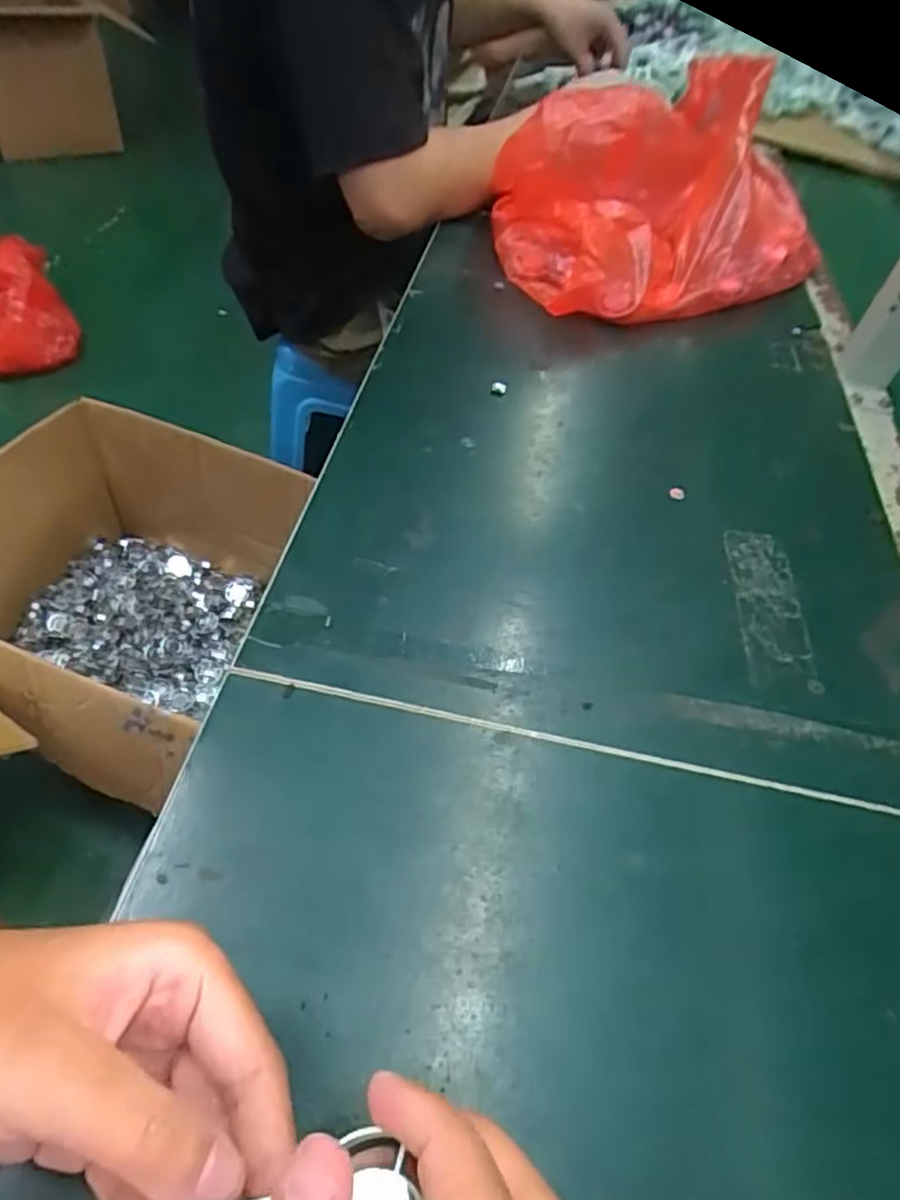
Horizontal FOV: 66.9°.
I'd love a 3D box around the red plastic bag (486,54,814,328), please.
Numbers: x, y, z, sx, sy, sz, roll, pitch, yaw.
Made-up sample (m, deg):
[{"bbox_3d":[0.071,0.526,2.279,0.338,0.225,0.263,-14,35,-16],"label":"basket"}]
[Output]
[{"bbox_3d":[0.208,-0.395,0.658,0.313,0.142,0.227,-19,56,-21],"label":"red plastic bag"}]

